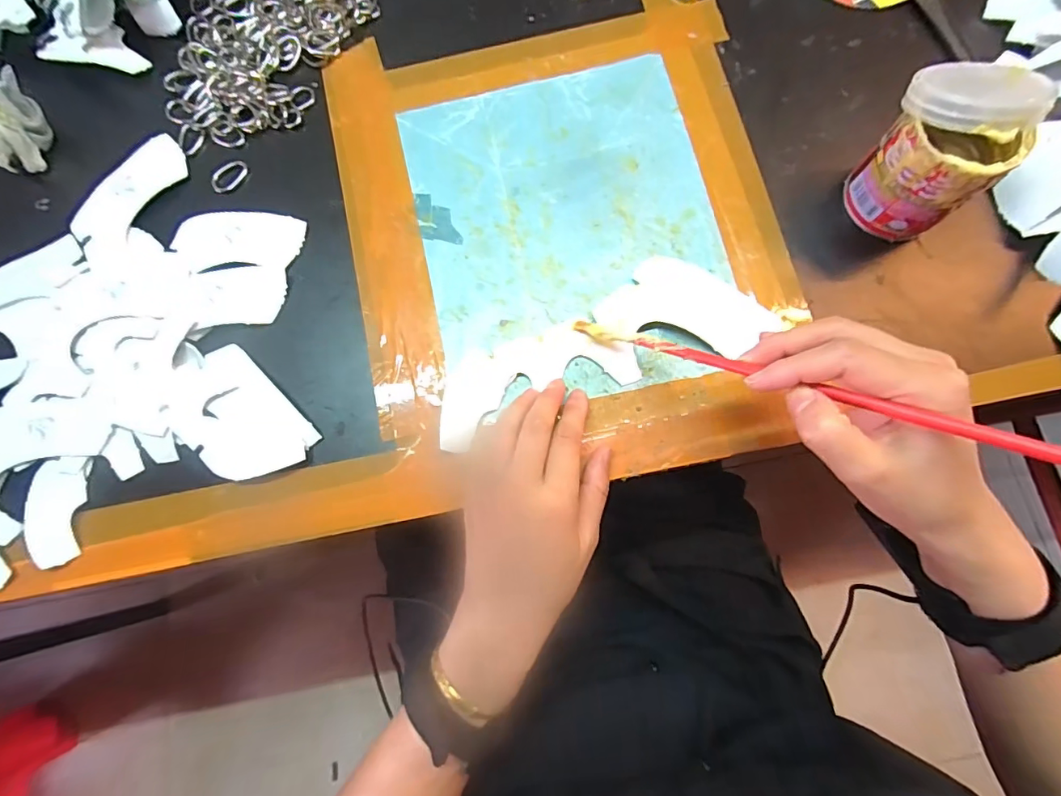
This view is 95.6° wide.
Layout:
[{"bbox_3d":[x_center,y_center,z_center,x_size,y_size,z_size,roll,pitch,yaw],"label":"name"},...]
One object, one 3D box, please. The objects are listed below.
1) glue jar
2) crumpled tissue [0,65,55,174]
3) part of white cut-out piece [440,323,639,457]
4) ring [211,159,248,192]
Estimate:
[{"bbox_3d":[0.246,-0.151,0.293,0.068,0.096,0.068,0,77,2],"label":"glue jar"},{"bbox_3d":[-0.394,-0.206,0.359,0.048,0.035,0.066,29,80,8],"label":"crumpled tissue"},{"bbox_3d":[0.001,-0.014,0.316,0.133,0.005,0.054,-22,75,-6],"label":"part of white cut-out piece"},{"bbox_3d":[-0.226,-0.166,0.359,0.015,0.008,0.030,41,82,9],"label":"ring"}]

